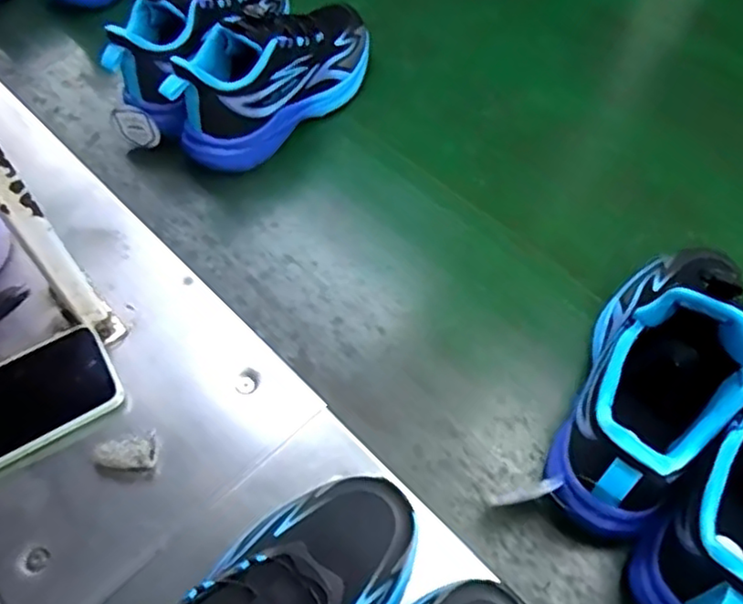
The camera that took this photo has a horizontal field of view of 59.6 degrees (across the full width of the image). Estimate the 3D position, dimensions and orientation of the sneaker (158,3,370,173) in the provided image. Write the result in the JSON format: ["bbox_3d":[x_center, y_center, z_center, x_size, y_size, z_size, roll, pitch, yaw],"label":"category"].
[{"bbox_3d":[-0.088,-0.222,0.639,0.244,0.122,0.075,-39,65,-23],"label":"sneaker"}]

